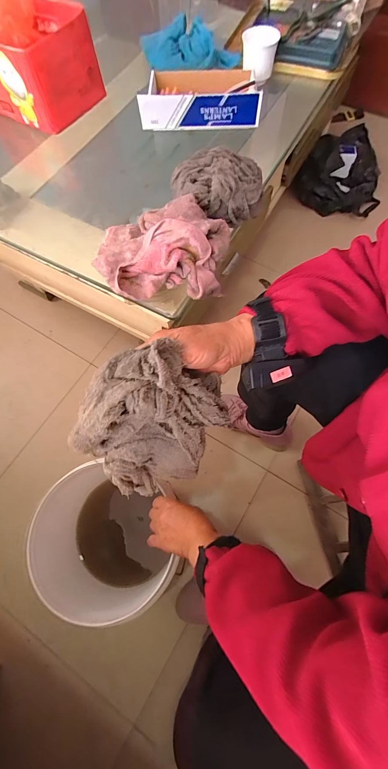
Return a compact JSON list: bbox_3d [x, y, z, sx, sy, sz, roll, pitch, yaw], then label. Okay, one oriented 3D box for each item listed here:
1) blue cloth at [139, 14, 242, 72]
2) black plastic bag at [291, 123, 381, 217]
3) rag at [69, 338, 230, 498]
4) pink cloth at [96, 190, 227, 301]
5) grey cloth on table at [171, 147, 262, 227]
[{"bbox_3d":[-0.010,-0.742,0.659,0.206,0.065,0.136,33,74,13],"label":"blue cloth"},{"bbox_3d":[0.530,-0.765,1.122,0.311,0.149,0.269,13,70,6],"label":"black plastic bag"},{"bbox_3d":[-0.039,0.035,0.312,0.150,0.114,0.111,-43,75,-14],"label":"rag"},{"bbox_3d":[-0.050,-0.212,0.460,0.207,0.063,0.153,-2,69,1],"label":"pink cloth"},{"bbox_3d":[0.035,-0.326,0.496,0.144,0.064,0.086,8,70,5],"label":"grey cloth on table"}]

